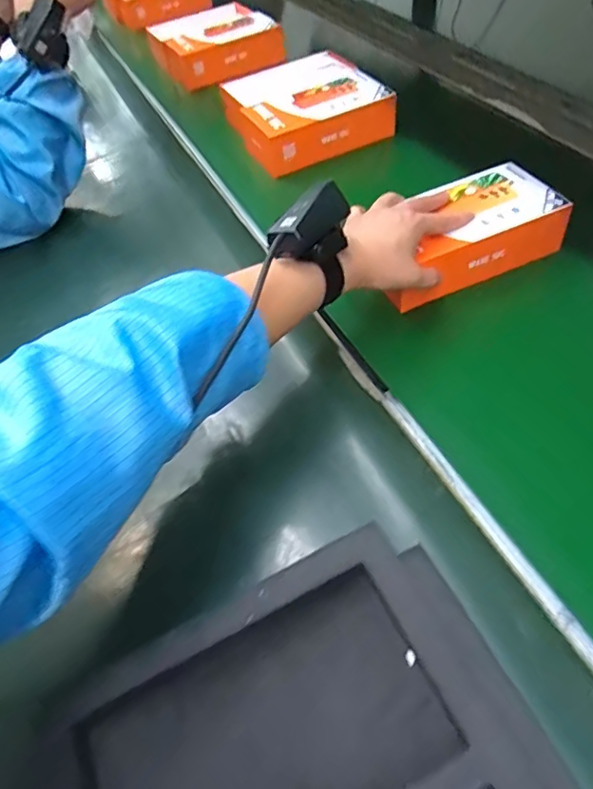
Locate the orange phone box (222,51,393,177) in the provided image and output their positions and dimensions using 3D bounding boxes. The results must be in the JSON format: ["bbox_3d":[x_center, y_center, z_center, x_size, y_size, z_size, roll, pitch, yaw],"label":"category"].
[{"bbox_3d":[0.007,-0.406,0.762,0.206,0.057,0.202,-23,51,-12],"label":"orange phone box"}]

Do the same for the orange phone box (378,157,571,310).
[{"bbox_3d":[0.167,-0.163,0.552,0.192,0.061,0.095,-23,51,-12],"label":"orange phone box"}]

